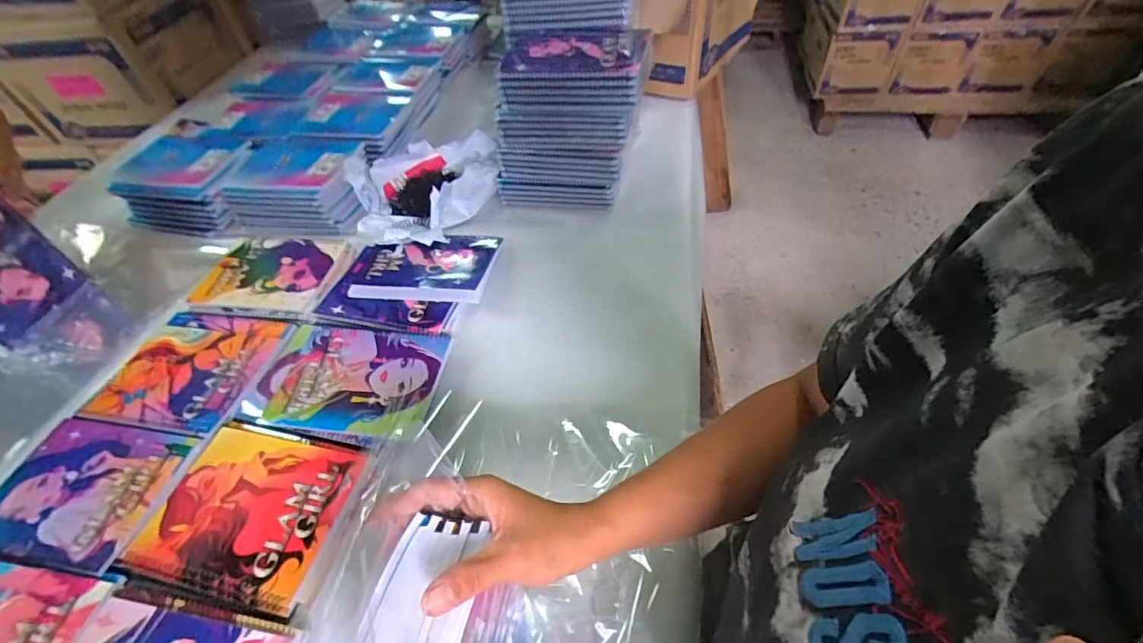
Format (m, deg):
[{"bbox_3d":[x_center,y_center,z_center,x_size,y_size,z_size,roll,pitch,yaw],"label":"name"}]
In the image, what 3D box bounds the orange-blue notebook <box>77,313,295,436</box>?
[{"bbox_3d":[-0.496,0.057,0.640,0.199,0.008,0.175,6,50,9],"label":"orange-blue notebook"}]

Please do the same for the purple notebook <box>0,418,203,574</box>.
[{"bbox_3d":[-0.541,0.183,0.538,0.198,0.009,0.148,6,50,9],"label":"purple notebook"}]

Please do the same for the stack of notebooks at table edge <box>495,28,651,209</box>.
[{"bbox_3d":[-0.002,-0.328,0.797,0.235,0.228,0.166,10,51,12],"label":"stack of notebooks at table edge"}]

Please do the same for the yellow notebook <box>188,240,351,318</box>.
[{"bbox_3d":[-0.466,-0.075,0.756,0.208,0.015,0.154,5,50,9],"label":"yellow notebook"}]

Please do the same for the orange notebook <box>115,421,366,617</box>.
[{"bbox_3d":[-0.337,0.192,0.509,0.200,0.008,0.162,9,51,12],"label":"orange notebook"}]

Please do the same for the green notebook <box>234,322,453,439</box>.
[{"bbox_3d":[-0.282,0.066,0.612,0.232,0.012,0.154,7,50,10],"label":"green notebook"}]

